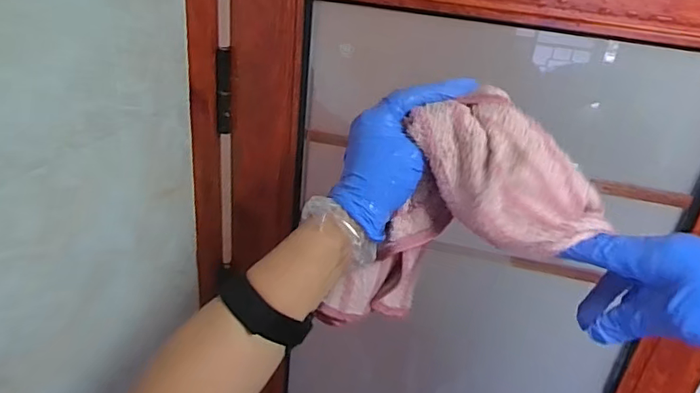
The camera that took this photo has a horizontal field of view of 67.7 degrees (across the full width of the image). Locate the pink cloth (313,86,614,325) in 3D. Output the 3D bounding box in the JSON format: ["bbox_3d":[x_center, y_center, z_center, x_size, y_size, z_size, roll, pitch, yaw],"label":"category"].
[{"bbox_3d":[0.087,0.028,0.411,0.179,0.203,0.061,15,28,16],"label":"pink cloth"}]

